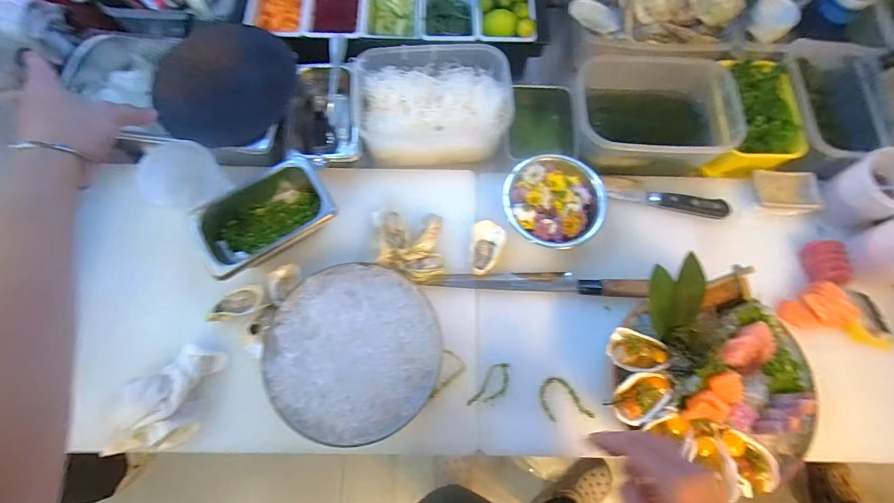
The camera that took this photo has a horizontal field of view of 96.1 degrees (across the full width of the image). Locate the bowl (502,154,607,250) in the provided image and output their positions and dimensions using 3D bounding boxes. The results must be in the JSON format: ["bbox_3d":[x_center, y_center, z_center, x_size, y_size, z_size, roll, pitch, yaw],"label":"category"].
[{"bbox_3d":[0.149,-0.068,0.567,0.137,0.052,0.126,0,73,-1],"label":"bowl"}]

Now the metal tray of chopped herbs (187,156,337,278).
[{"bbox_3d":[-0.248,-0.042,0.552,0.177,0.056,0.121,-33,76,-11],"label":"metal tray of chopped herbs"}]

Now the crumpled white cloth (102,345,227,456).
[{"bbox_3d":[-0.346,0.184,0.493,0.075,0.043,0.137,17,73,4],"label":"crumpled white cloth"}]

